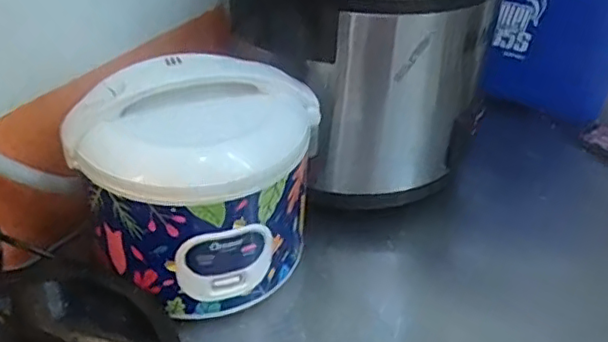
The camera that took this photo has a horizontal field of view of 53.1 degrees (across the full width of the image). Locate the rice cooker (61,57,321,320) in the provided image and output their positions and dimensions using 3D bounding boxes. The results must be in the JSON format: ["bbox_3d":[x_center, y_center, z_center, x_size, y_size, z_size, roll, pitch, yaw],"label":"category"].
[{"bbox_3d":[-0.112,0.009,0.677,0.216,0.205,0.216,2,35,-1],"label":"rice cooker"}]

